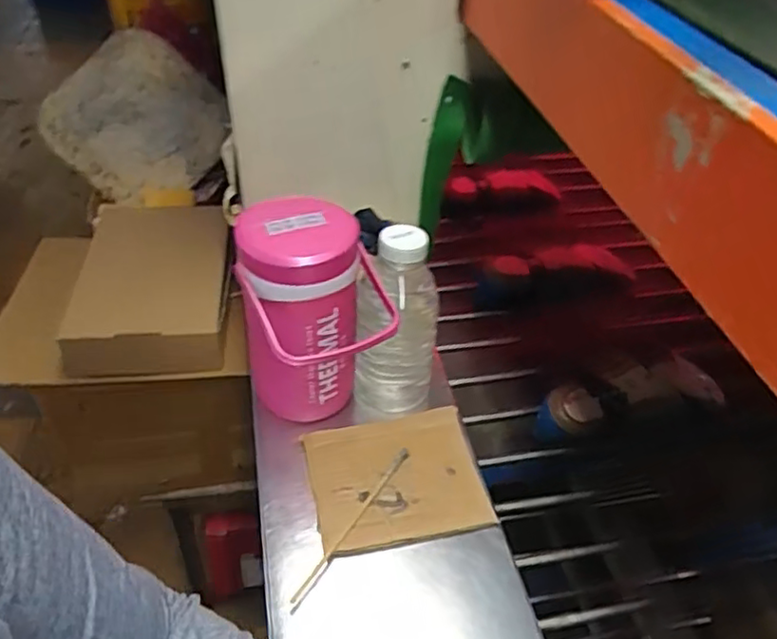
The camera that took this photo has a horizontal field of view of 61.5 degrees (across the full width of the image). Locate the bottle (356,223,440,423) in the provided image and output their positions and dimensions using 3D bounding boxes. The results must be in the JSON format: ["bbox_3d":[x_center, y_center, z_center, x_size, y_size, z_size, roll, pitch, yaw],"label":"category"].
[{"bbox_3d":[0.009,-0.004,0.723,0.086,0.213,0.092,4,41,0],"label":"bottle"}]

